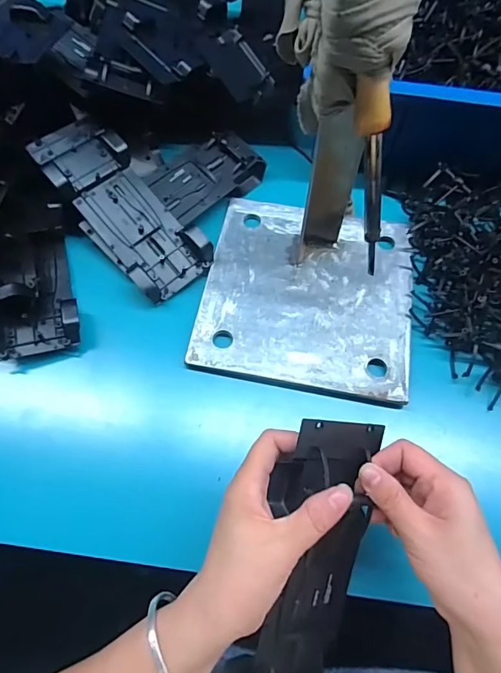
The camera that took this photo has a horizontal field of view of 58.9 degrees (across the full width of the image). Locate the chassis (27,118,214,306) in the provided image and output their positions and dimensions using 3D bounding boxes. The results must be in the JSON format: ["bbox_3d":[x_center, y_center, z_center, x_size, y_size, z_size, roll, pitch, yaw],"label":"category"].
[{"bbox_3d":[-0.123,-0.124,0.426,0.078,0.033,0.193,-40,89,-17],"label":"chassis"}]

